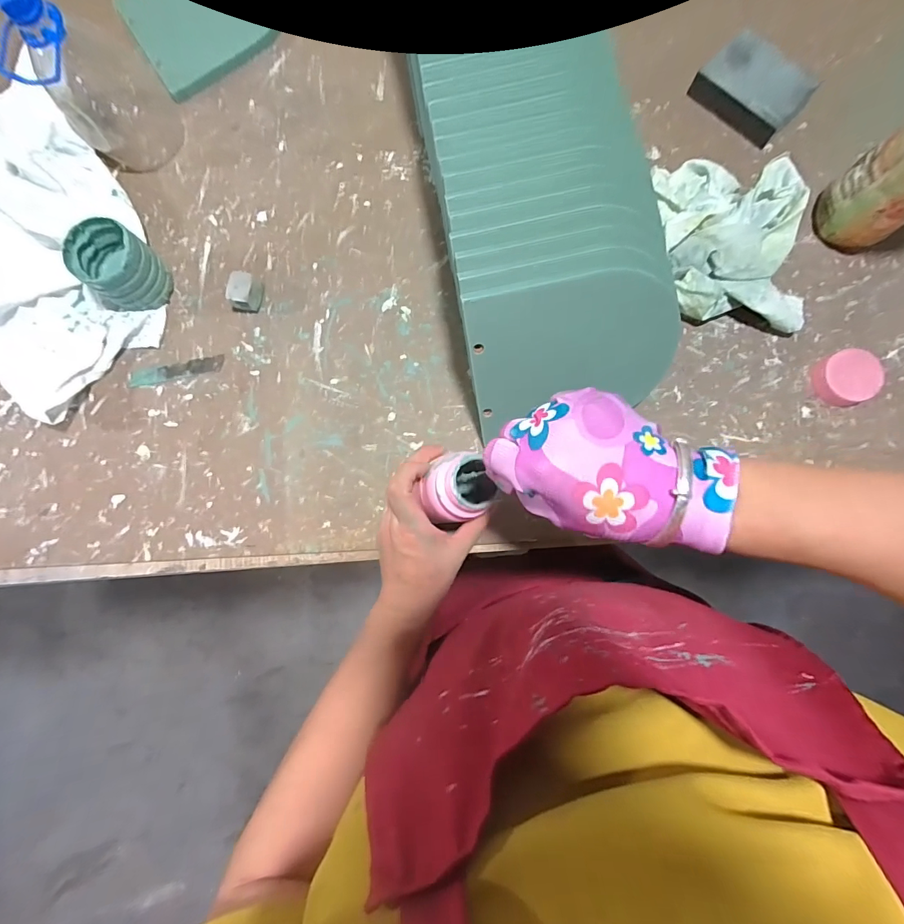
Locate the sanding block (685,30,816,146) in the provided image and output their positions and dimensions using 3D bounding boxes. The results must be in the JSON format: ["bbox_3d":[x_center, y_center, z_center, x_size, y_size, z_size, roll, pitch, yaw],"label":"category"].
[{"bbox_3d":[0.295,-0.366,0.417,0.095,0.034,0.061,45,87,5],"label":"sanding block"}]

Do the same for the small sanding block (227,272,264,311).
[{"bbox_3d":[-0.208,-0.173,0.426,0.025,0.027,0.035,7,85,4],"label":"small sanding block"}]

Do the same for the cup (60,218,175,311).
[{"bbox_3d":[-0.325,-0.189,0.420,0.065,0.066,0.076,27,87,5],"label":"cup"}]

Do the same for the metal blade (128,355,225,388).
[{"bbox_3d":[-0.284,-0.094,0.436,0.101,0.004,0.017,-11,85,2],"label":"metal blade"}]

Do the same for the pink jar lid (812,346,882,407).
[{"bbox_3d":[0.357,-0.076,0.383,0.045,0.023,0.048,0,85,3],"label":"pink jar lid"}]

